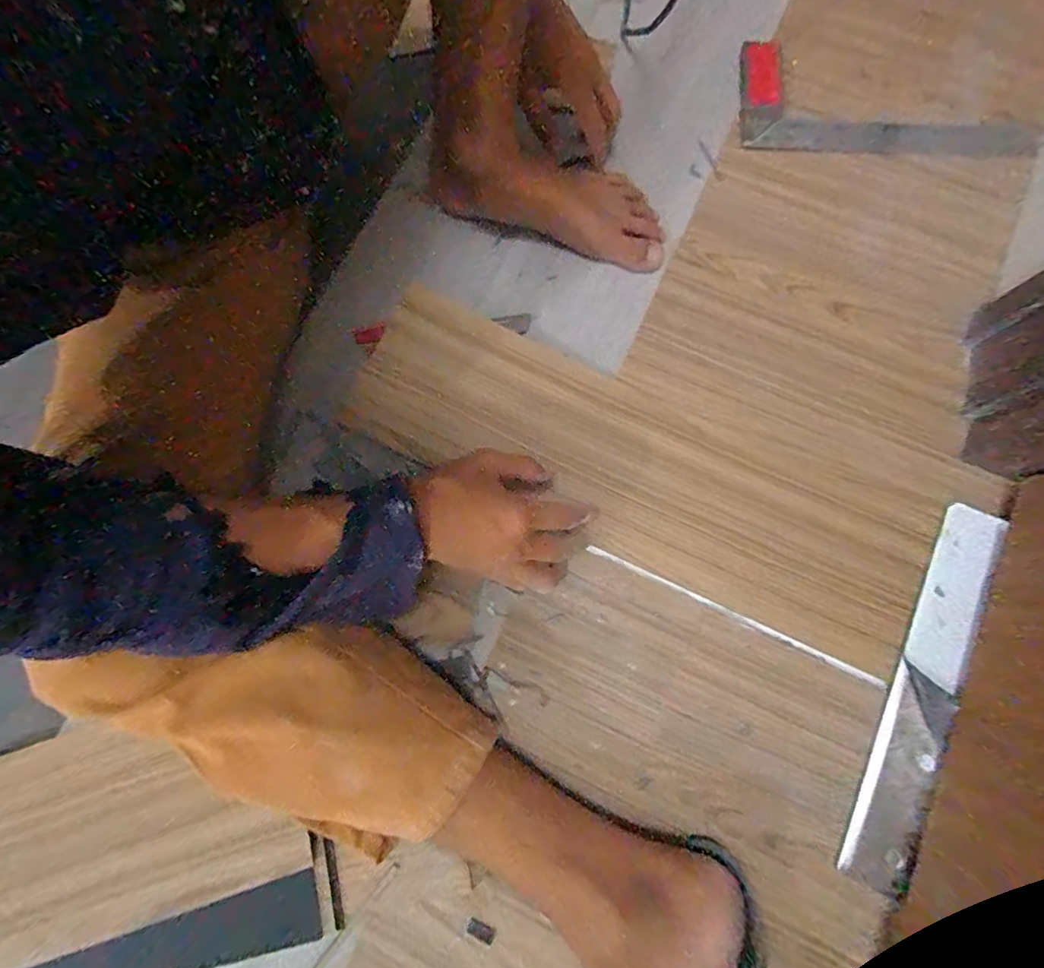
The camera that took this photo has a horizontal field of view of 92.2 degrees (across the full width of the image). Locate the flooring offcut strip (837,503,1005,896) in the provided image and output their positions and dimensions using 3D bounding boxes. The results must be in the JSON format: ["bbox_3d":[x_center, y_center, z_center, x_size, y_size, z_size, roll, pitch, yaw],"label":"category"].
[{"bbox_3d":[0.335,0.168,0.420,0.048,0.018,0.314,25,79,6],"label":"flooring offcut strip"}]

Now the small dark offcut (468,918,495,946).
[{"bbox_3d":[-0.032,0.351,0.392,0.022,0.004,0.012,28,79,7],"label":"small dark offcut"}]

